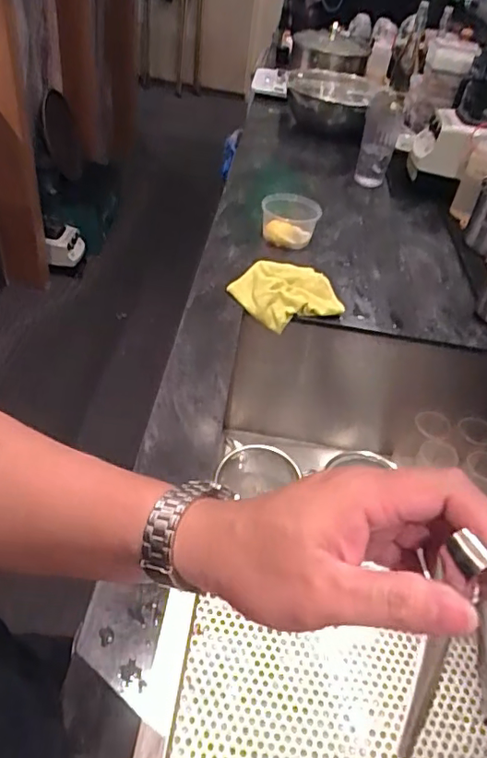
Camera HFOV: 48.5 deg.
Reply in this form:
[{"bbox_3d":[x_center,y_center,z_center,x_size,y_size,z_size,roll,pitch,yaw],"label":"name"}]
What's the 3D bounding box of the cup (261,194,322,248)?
[{"bbox_3d":[0.093,-0.320,1.099,0.112,0.071,0.122,4,42,-4],"label":"cup"}]

